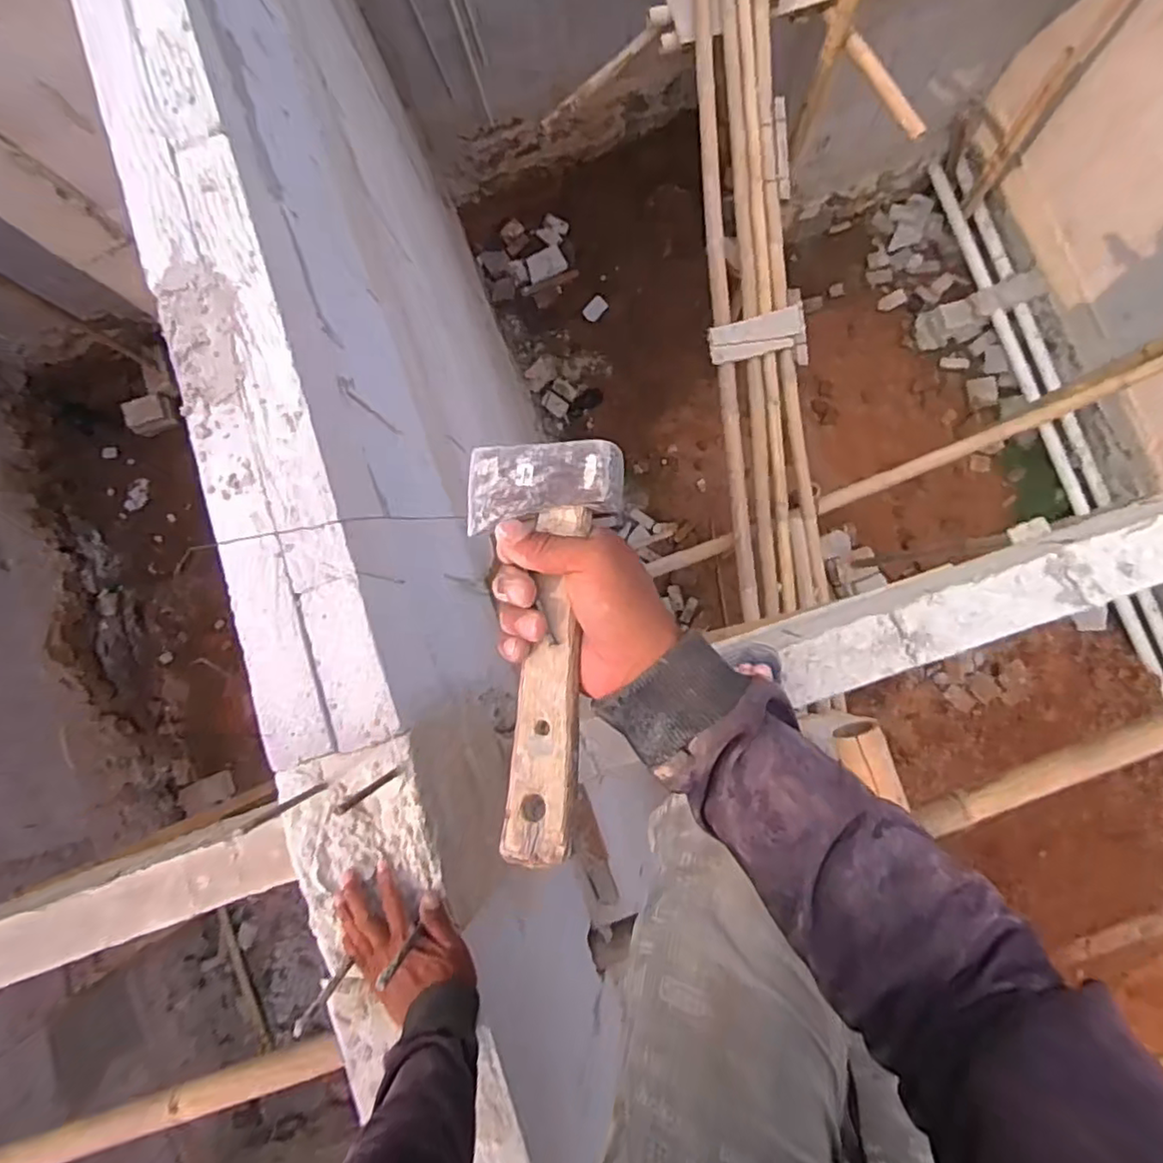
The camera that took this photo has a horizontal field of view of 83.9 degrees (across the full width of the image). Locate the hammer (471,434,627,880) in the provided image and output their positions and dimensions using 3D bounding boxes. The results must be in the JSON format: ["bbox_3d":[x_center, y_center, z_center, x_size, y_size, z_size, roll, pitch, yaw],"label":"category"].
[{"bbox_3d":[-0.021,0.032,0.359,0.094,0.034,0.231,-2,80,5],"label":"hammer"}]

